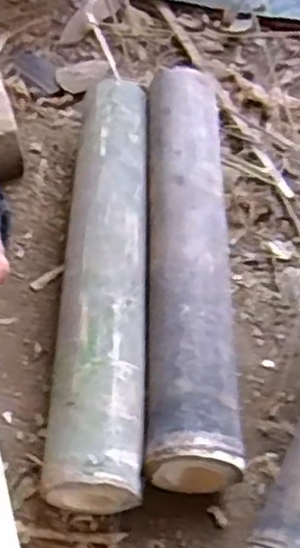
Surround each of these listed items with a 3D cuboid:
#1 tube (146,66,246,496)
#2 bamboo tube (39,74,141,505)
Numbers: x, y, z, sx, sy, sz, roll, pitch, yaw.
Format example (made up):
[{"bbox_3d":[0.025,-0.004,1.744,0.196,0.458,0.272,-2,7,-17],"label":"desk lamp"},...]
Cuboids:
[{"bbox_3d":[0.027,-0.018,0.558,0.060,0.053,0.349,-1,54,2],"label":"tube"},{"bbox_3d":[-0.037,-0.006,0.551,0.062,0.057,0.352,-2,54,2],"label":"bamboo tube"}]

